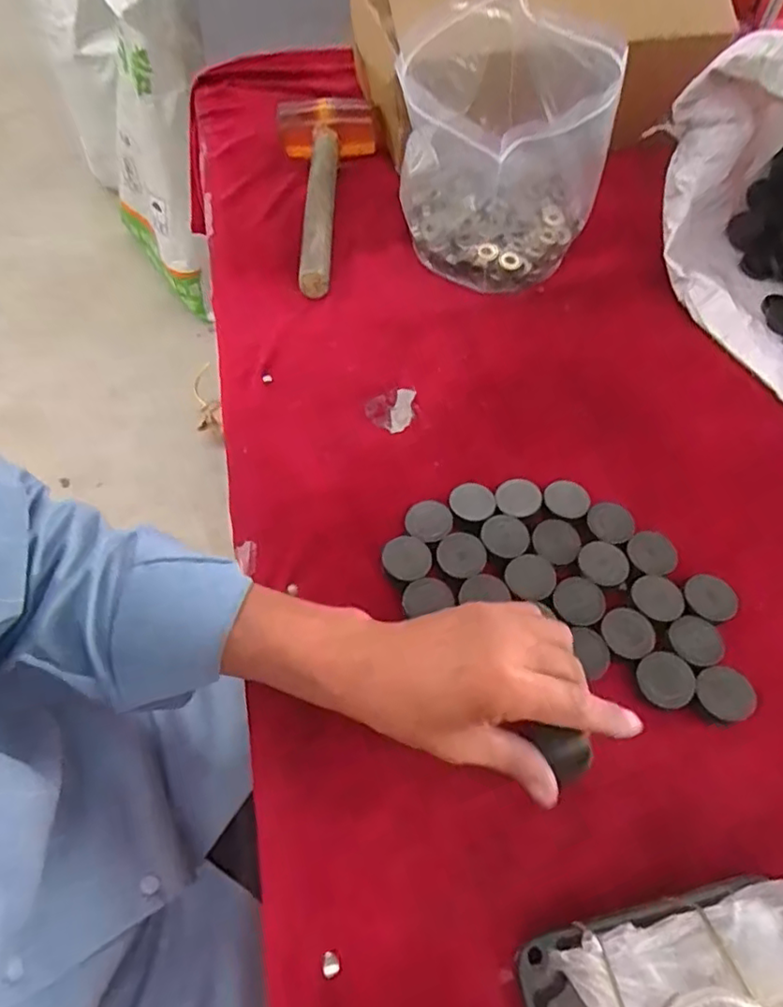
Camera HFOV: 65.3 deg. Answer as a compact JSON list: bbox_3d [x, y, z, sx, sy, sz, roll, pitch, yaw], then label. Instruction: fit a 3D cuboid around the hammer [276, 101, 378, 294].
[{"bbox_3d":[-0.057,-0.324,0.630,0.107,0.046,0.275,-6,57,-5],"label":"hammer"}]

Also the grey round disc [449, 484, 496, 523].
[{"bbox_3d":[0.059,0.003,0.445,0.031,0.018,0.030,1,56,-1],"label":"grey round disc"}]

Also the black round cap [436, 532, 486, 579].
[{"bbox_3d":[0.047,0.034,0.412,0.032,0.004,0.033,1,56,-1],"label":"black round cap"}]

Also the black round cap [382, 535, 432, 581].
[{"bbox_3d":[0.011,0.036,0.412,0.031,0.005,0.033,1,56,-1],"label":"black round cap"}]

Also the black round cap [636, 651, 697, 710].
[{"bbox_3d":[0.167,0.107,0.370,0.033,0.004,0.032,1,56,-1],"label":"black round cap"}]

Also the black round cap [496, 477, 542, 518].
[{"bbox_3d":[0.092,-0.001,0.447,0.030,0.016,0.037,30,61,17],"label":"black round cap"}]

